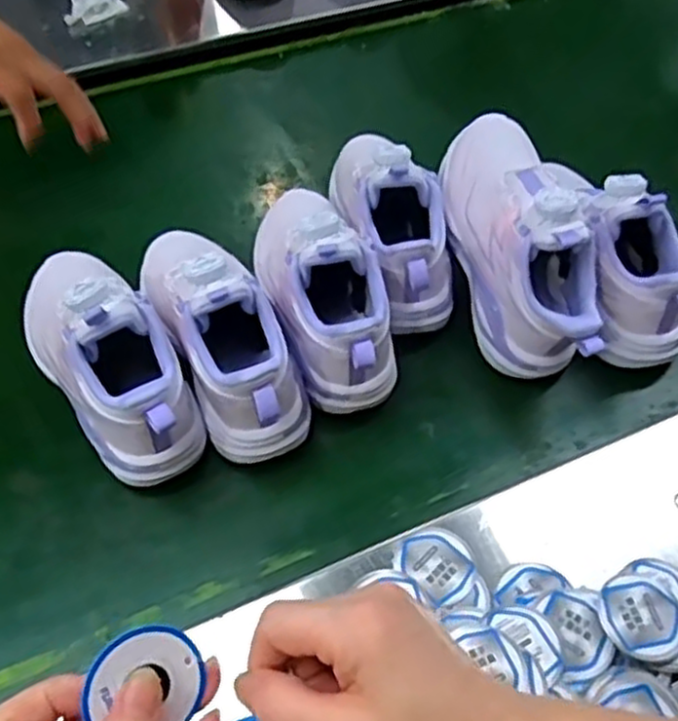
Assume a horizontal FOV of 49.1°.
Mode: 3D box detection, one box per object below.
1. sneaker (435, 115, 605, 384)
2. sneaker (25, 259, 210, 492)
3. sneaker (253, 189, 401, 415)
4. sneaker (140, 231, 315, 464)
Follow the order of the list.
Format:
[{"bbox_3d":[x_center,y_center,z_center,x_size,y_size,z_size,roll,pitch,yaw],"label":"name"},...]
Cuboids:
[{"bbox_3d":[0.131,-0.095,0.545,0.071,0.104,0.205,-9,69,-9],"label":"sneaker"},{"bbox_3d":[-0.166,-0.012,0.510,0.072,0.103,0.205,-30,61,-22],"label":"sneaker"},{"bbox_3d":[-0.015,-0.065,0.551,0.084,0.110,0.204,-14,56,-12],"label":"sneaker"},{"bbox_3d":[-0.089,-0.031,0.524,0.072,0.110,0.206,-26,60,-20],"label":"sneaker"}]

